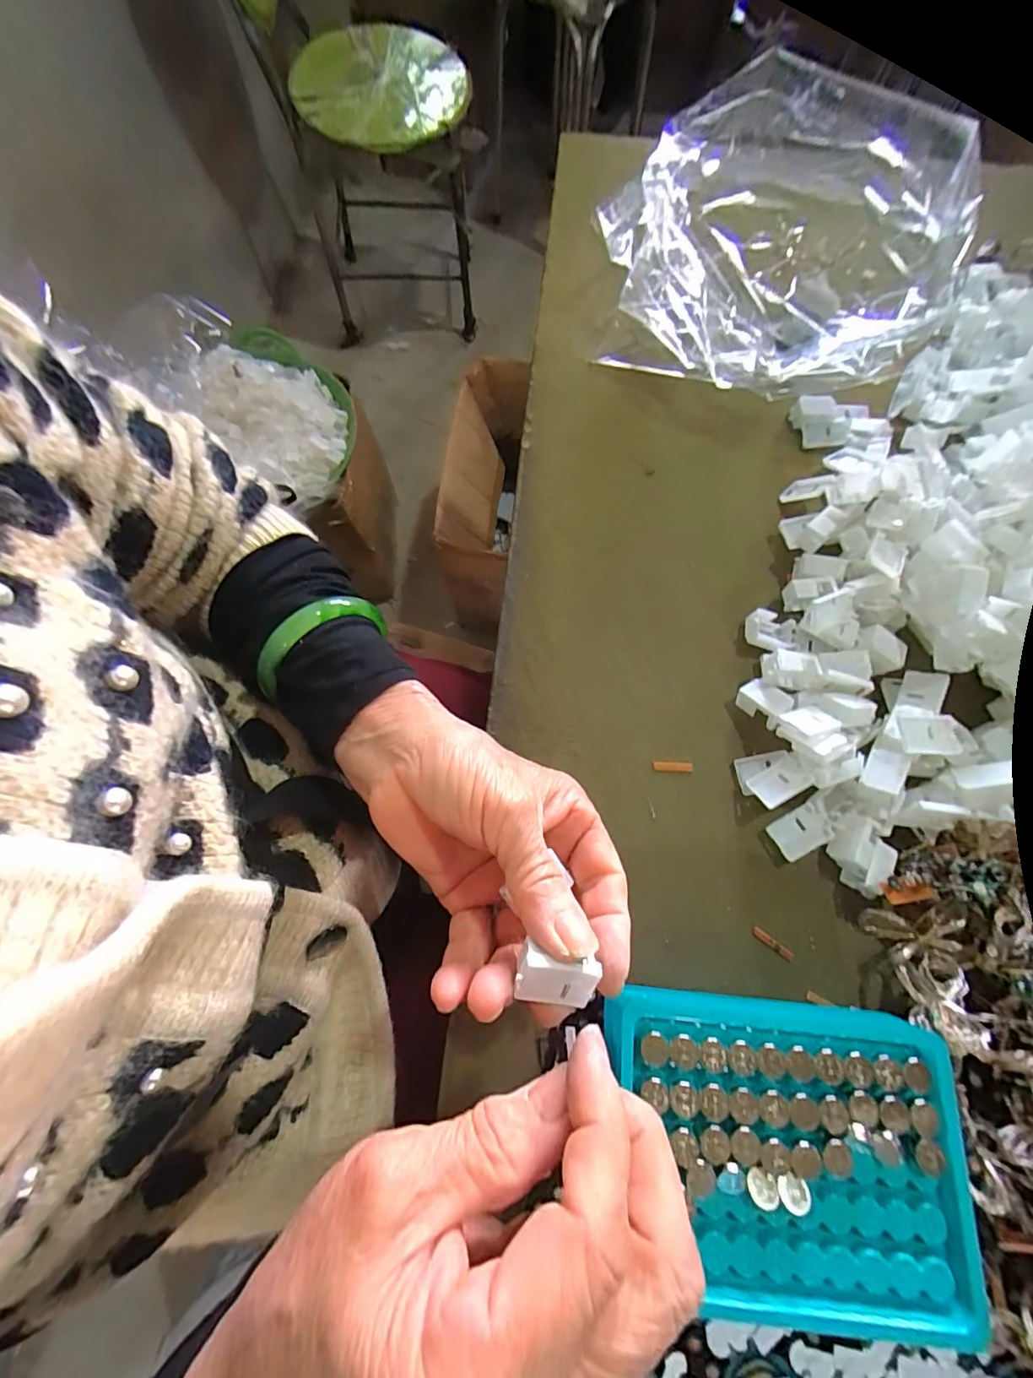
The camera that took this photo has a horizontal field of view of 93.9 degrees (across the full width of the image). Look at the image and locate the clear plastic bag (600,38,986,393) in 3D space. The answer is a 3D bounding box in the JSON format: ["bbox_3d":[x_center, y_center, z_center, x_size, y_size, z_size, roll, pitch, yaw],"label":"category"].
[{"bbox_3d":[0.175,-0.310,0.333,0.214,0.095,0.194,20,74,6],"label":"clear plastic bag"}]

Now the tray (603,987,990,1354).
[{"bbox_3d":[0.104,0.181,0.189,0.133,0.021,0.096,4,73,2],"label":"tray"}]

